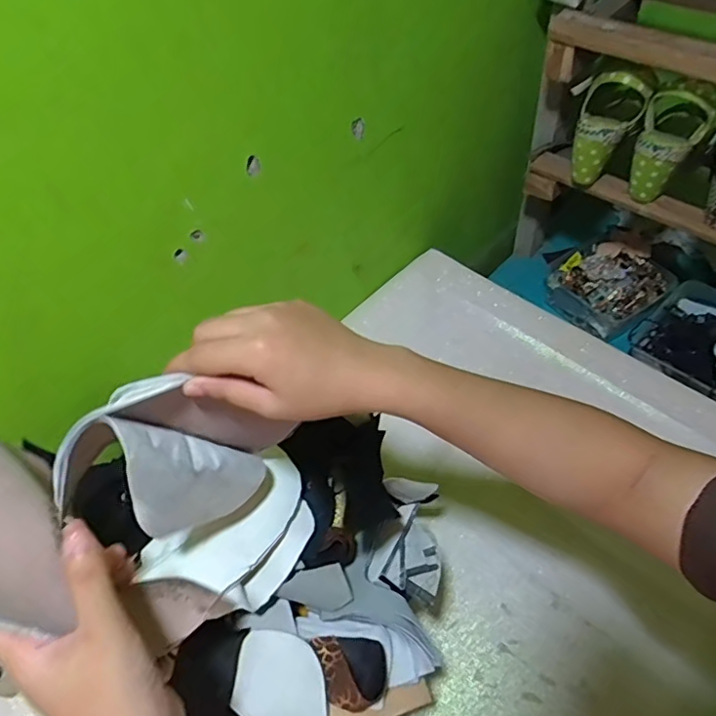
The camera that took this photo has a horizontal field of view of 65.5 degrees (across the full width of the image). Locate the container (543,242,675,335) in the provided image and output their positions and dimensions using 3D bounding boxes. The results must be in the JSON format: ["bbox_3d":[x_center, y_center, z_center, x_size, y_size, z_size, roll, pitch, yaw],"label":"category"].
[{"bbox_3d":[0.421,-0.121,0.940,0.155,0.063,0.159,-35,57,-21],"label":"container"}]

